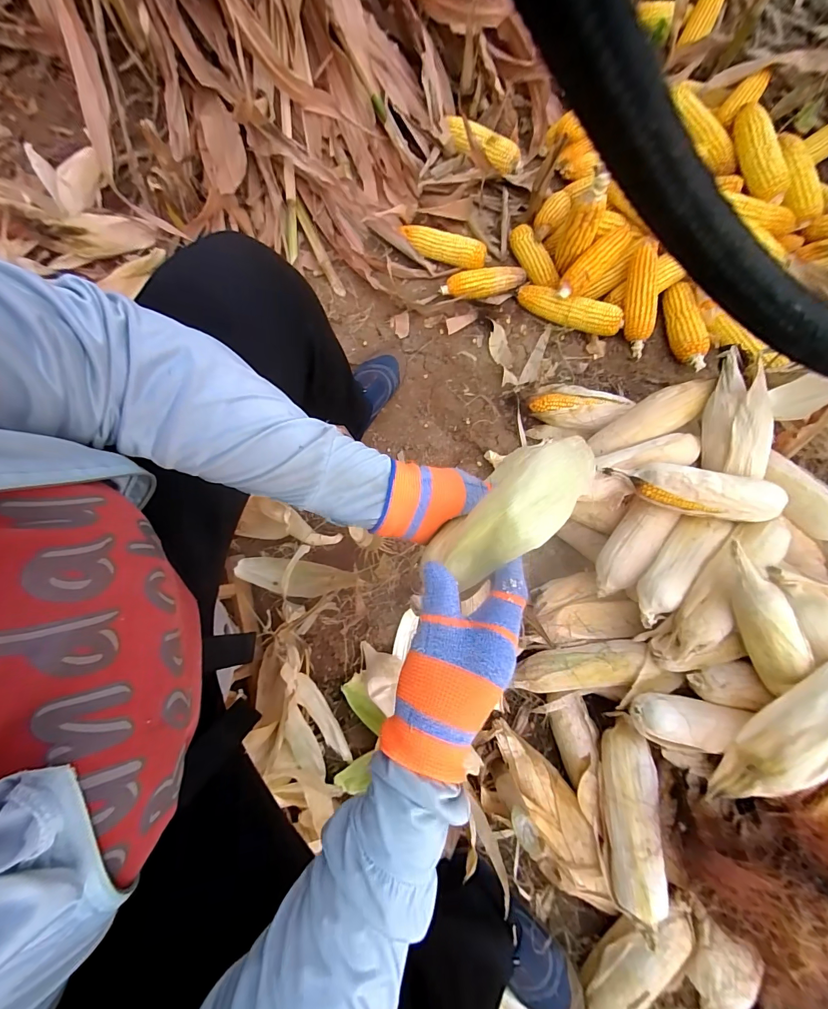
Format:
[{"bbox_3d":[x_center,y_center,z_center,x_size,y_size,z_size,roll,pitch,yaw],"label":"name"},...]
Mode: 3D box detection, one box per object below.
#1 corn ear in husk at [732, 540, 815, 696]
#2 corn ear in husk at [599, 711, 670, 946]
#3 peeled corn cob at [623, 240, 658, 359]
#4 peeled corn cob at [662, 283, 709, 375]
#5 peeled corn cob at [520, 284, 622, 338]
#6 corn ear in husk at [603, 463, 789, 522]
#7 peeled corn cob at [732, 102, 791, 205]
[{"bbox_3d":[0.432,0.140,0.475,0.054,0.045,0.197,-20,94,-4],"label":"corn ear in husk"},{"bbox_3d":[0.290,0.409,0.519,0.062,0.051,0.226,10,60,2],"label":"corn ear in husk"},{"bbox_3d":[0.436,-0.393,0.744,0.055,0.046,0.206,-1,101,0],"label":"peeled corn cob"},{"bbox_3d":[0.521,-0.346,0.748,0.050,0.048,0.189,0,78,0],"label":"peeled corn cob"},{"bbox_3d":[0.311,-0.393,0.781,0.207,0.062,0.048,26,79,5],"label":"peeled corn cob"},{"bbox_3d":[0.398,-0.022,0.558,0.214,0.045,0.059,13,78,17],"label":"corn ear in husk"},{"bbox_3d":[0.669,-0.675,0.751,0.060,0.045,0.188,-23,94,-5],"label":"peeled corn cob"}]

